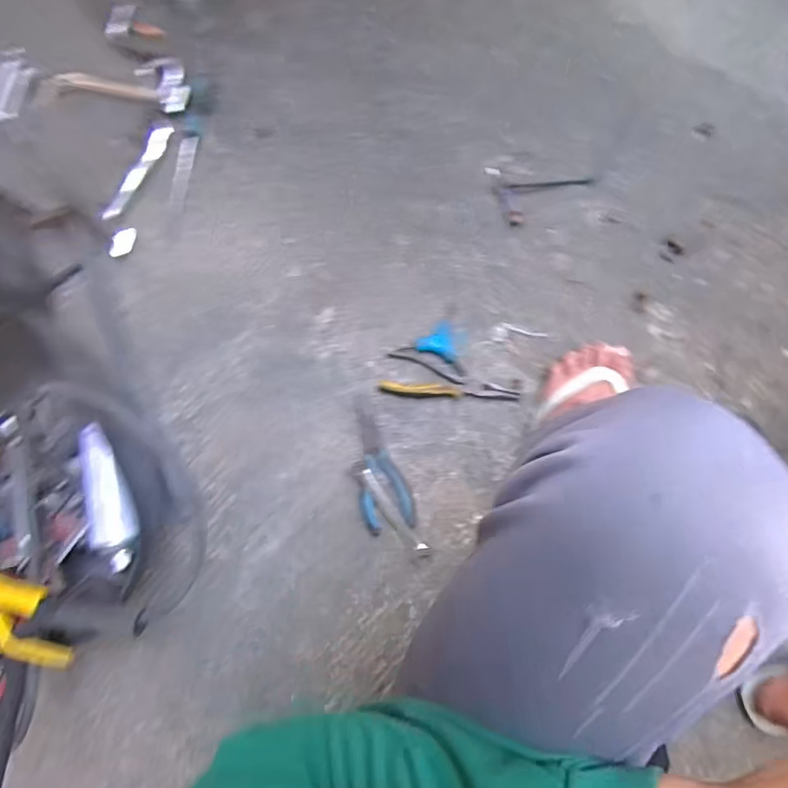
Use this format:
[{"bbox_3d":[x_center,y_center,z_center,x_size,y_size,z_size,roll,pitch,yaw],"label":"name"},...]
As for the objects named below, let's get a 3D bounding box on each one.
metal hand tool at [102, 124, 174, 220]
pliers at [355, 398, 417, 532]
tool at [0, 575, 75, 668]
[{"bbox_3d":[-0.379,-0.328,0.763,0.027,0.012,0.162,30,88,-12],"label":"metal hand tool"},{"bbox_3d":[-0.021,0.099,0.733,0.075,0.027,0.191,-11,84,6],"label":"pliers"},{"bbox_3d":[-0.460,0.266,0.621,0.180,0.053,0.073,26,92,8],"label":"tool"}]

